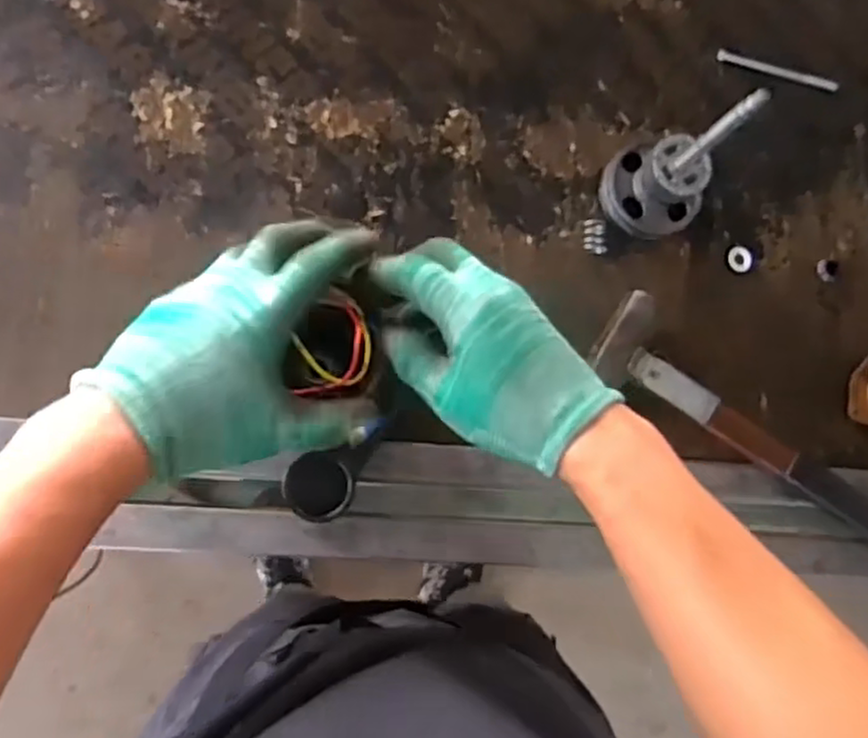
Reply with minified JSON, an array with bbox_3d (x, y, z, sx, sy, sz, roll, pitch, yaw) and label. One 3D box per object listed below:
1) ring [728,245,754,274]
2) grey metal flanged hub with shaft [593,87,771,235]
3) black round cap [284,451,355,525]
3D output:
[{"bbox_3d":[0.290,-0.104,0.667,0.025,0.011,0.025,1,85,-7],"label":"ring"},{"bbox_3d":[0.206,-0.169,0.576,0.084,0.174,0.087,-32,90,-9],"label":"grey metal flanged hub with shaft"},{"bbox_3d":[-0.089,0.094,0.549,0.051,0.013,0.048,-11,86,-8],"label":"black round cap"}]

